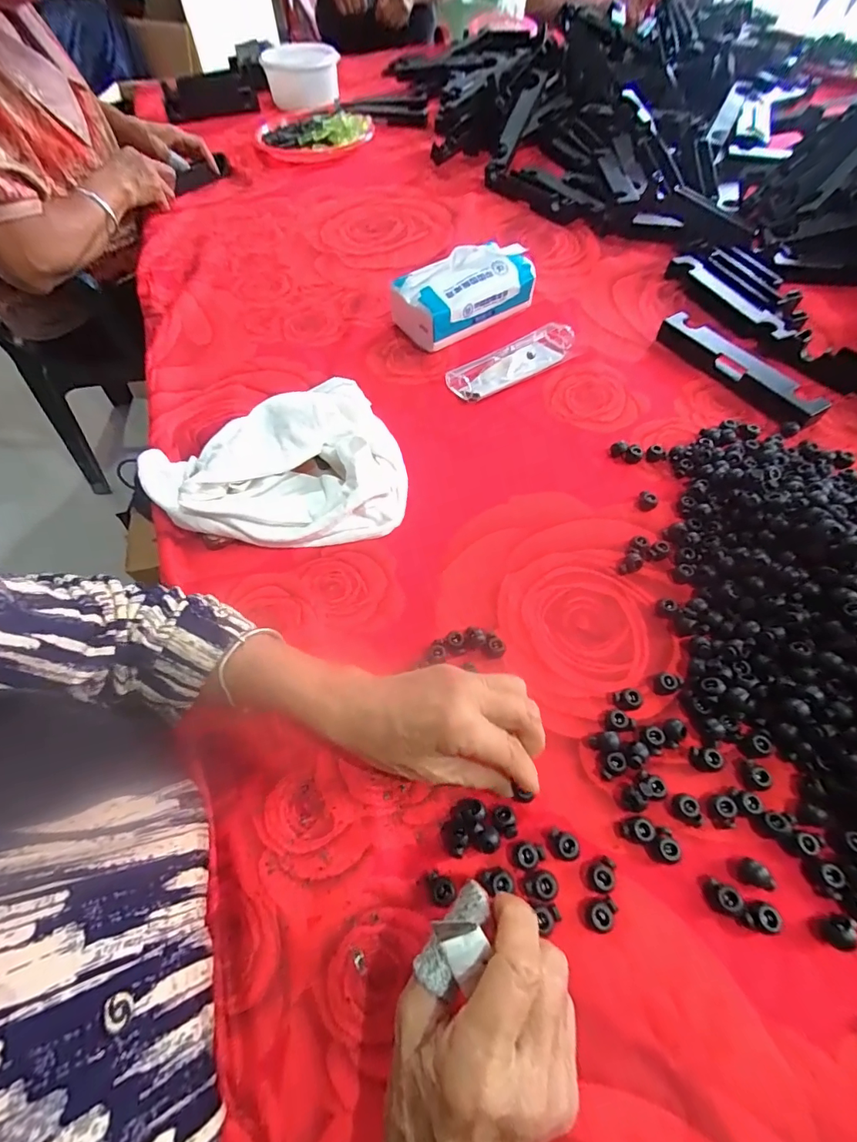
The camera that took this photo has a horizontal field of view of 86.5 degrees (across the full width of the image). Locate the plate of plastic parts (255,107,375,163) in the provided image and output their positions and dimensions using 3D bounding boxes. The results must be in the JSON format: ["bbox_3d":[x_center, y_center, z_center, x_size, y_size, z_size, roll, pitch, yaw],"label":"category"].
[{"bbox_3d":[-0.231,-0.894,0.921,0.225,0.029,0.258,-14,59,-6],"label":"plate of plastic parts"}]

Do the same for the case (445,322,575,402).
[{"bbox_3d":[0.098,-0.241,0.521,0.161,0.019,0.051,-29,62,-15],"label":"case"}]

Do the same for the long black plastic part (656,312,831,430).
[{"bbox_3d":[0.334,-0.221,0.497,0.033,0.025,0.193,-27,61,-14],"label":"long black plastic part"}]

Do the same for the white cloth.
[{"bbox_3d":[-0.144,-0.088,0.420,0.232,0.059,0.158,-19,60,-9],"label":"white cloth"}]

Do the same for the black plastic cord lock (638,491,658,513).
[{"bbox_3d":[0.201,-0.065,0.418,0.017,0.013,0.015,30,64,19],"label":"black plastic cord lock"}]

